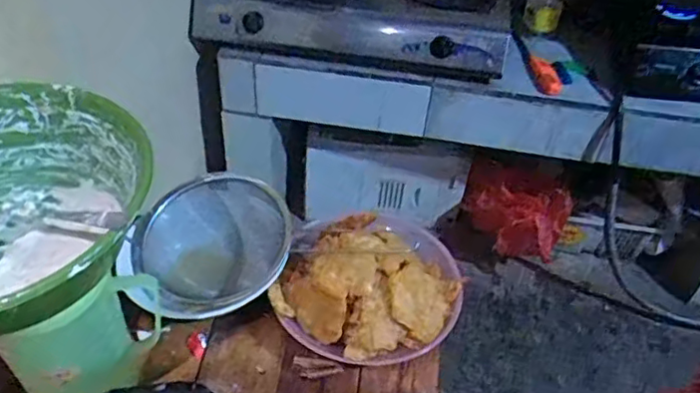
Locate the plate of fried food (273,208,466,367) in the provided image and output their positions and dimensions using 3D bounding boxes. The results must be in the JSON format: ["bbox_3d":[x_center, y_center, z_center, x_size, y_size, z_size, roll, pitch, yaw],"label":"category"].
[{"bbox_3d":[0.023,0.088,0.706,0.204,0.077,0.192,2,44,-2],"label":"plate of fried food"}]

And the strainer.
[{"bbox_3d":[-0.152,0.061,0.716,0.158,0.066,0.197,26,48,21],"label":"strainer"}]

